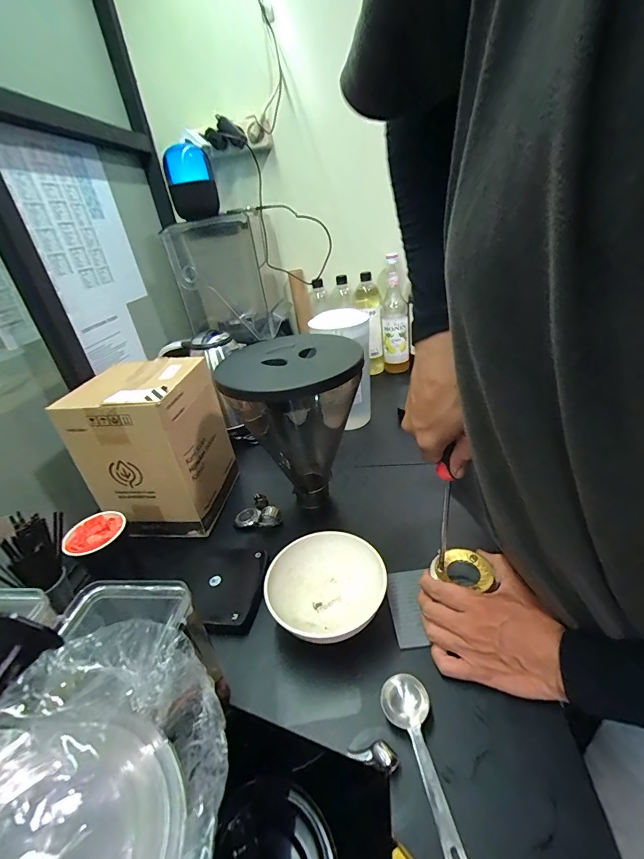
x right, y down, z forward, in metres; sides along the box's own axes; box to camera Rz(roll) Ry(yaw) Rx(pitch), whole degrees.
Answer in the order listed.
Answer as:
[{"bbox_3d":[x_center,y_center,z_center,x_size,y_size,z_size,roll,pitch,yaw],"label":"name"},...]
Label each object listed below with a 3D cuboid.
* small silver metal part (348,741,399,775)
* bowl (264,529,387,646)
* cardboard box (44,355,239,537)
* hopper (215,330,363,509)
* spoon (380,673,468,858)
[{"bbox_3d":[0.046,0.293,0.337,0.045,0.018,0.021,-9,28,21],"label":"small silver metal part"},{"bbox_3d":[0.007,0.192,0.472,0.137,0.059,0.114,-26,35,-30],"label":"bowl"},{"bbox_3d":[-0.266,0.027,0.619,0.170,0.241,0.170,-4,30,10],"label":"cardboard box"},{"bbox_3d":[-0.038,0.013,0.574,0.180,0.269,0.185,-17,30,-13],"label":"hopper"},{"bbox_3d":[0.089,0.287,0.324,0.041,0.020,0.132,-11,30,-7],"label":"spoon"}]

